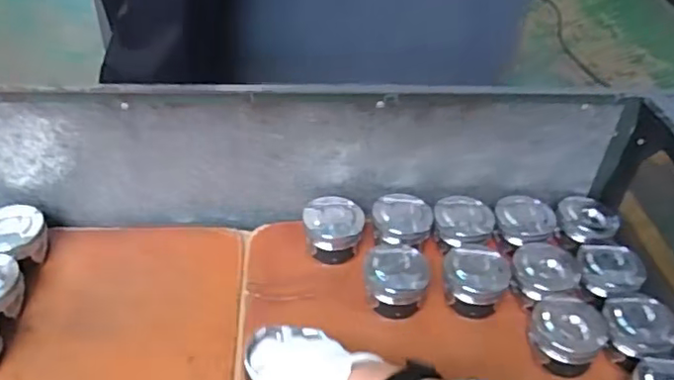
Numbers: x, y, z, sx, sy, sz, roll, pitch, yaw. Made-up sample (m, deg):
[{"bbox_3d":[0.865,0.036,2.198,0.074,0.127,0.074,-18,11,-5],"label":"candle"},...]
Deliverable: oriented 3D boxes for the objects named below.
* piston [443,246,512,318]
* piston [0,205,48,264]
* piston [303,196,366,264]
[{"bbox_3d":[0.179,0.115,0.794,0.082,0.052,0.078,3,42,-3],"label":"piston"},{"bbox_3d":[-0.426,0.063,0.805,0.075,0.061,0.081,3,42,-3],"label":"piston"},{"bbox_3d":[-0.006,0.051,0.854,0.083,0.053,0.091,-1,43,-7],"label":"piston"}]

